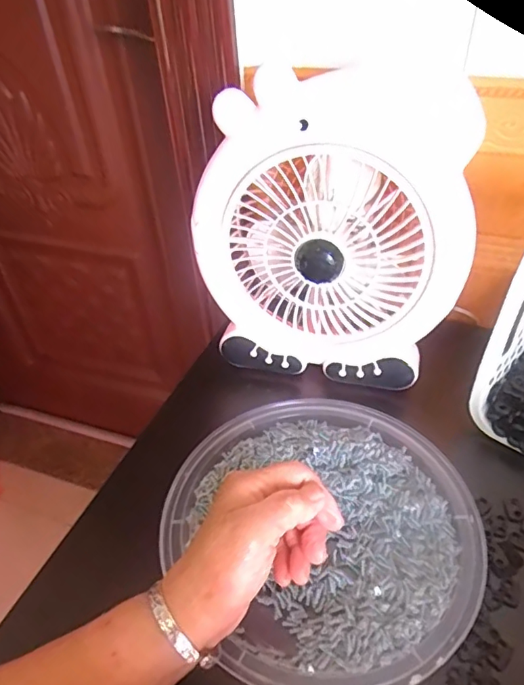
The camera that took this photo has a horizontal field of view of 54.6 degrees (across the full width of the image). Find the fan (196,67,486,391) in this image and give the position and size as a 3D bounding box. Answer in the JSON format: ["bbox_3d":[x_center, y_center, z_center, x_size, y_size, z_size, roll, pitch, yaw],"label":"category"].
[{"bbox_3d":[0.058,-0.086,0.447,0.235,0.252,0.078,5,43,10],"label":"fan"}]

